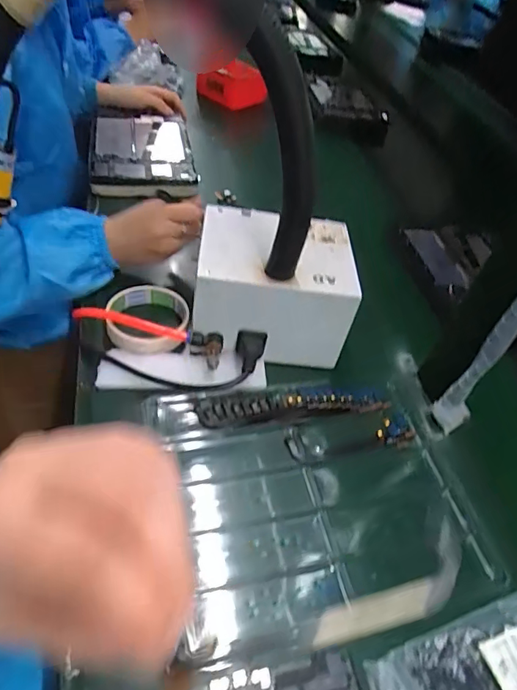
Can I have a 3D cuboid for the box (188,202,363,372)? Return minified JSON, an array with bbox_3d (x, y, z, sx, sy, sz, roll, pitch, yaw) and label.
[{"bbox_3d":[0.010,-0.060,0.511,0.155,0.110,0.125,4,46,-8],"label":"box"}]

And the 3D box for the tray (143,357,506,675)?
[{"bbox_3d":[0.056,0.127,0.421,0.261,0.025,0.221,-2,46,-15],"label":"tray"}]

